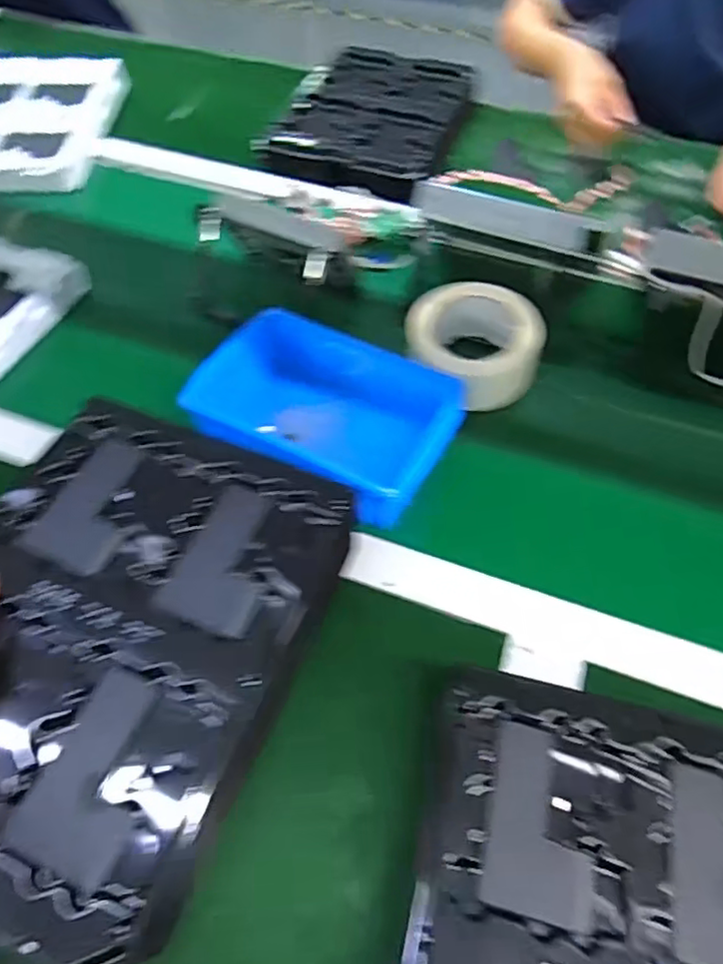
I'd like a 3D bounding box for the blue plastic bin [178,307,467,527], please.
[{"bbox_3d":[-0.025,-0.062,0.532,0.201,0.055,0.148,25,58,15],"label":"blue plastic bin"}]

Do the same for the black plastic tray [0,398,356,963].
[{"bbox_3d":[-0.150,0.090,0.375,0.218,0.028,0.287,20,57,12],"label":"black plastic tray"}]

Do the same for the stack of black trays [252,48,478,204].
[{"bbox_3d":[0.015,-0.492,0.837,0.221,0.036,0.304,18,56,11],"label":"stack of black trays"}]

